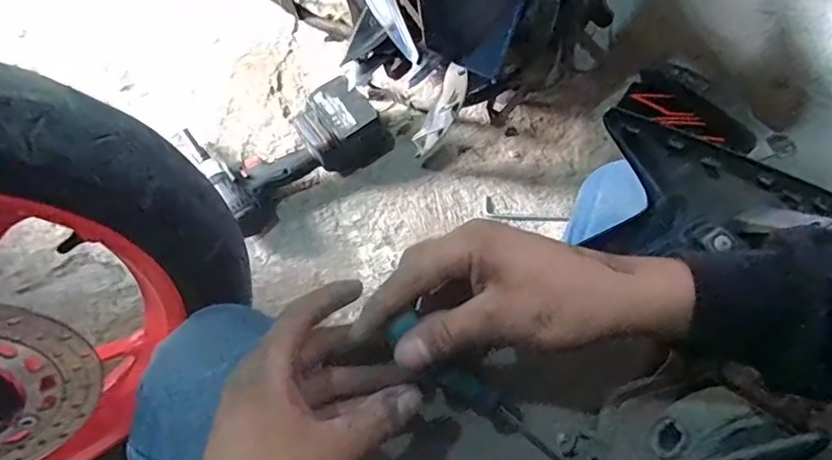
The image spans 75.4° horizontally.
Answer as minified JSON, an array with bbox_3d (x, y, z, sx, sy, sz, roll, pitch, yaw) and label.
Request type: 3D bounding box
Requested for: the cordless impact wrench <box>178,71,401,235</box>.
[{"bbox_3d":[-0.189,-0.137,0.790,0.268,0.087,0.204,-34,70,-13],"label":"cordless impact wrench"}]

